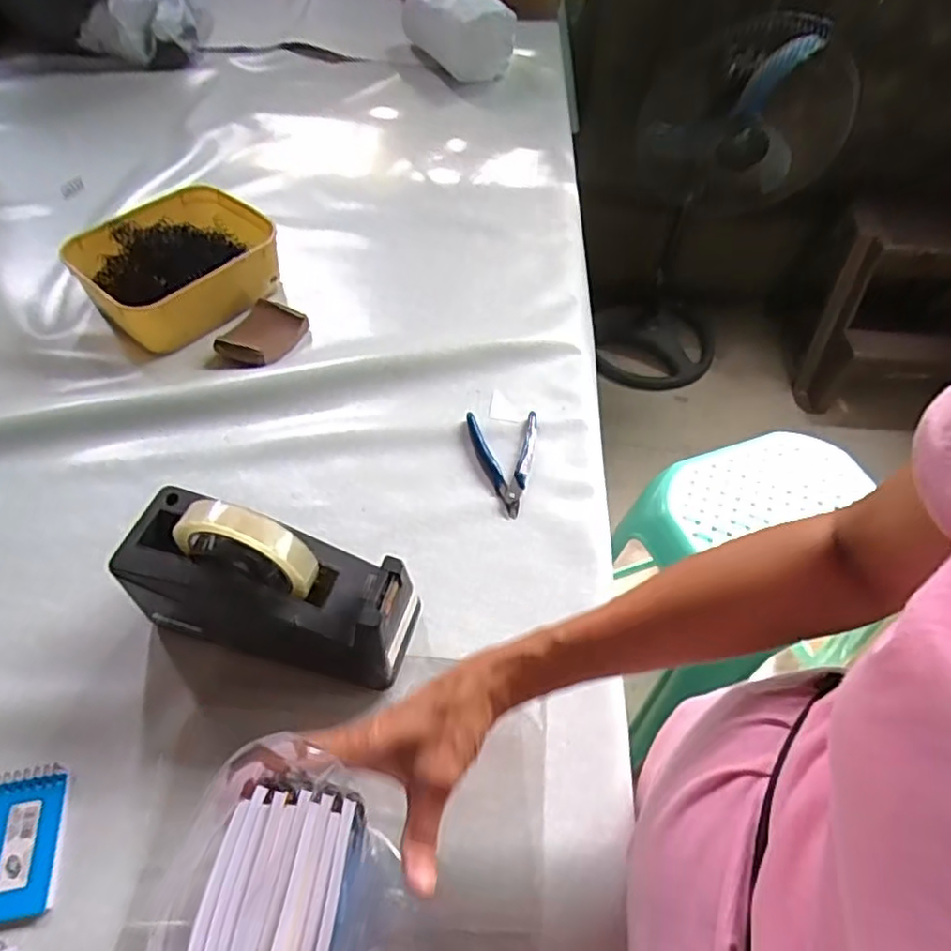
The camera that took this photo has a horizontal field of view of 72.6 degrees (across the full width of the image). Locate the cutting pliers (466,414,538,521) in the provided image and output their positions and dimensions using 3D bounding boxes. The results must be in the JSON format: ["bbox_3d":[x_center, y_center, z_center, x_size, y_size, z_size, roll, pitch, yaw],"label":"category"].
[{"bbox_3d":[0.035,-0.016,0.619,0.069,0.014,0.116,-6,52,-7],"label":"cutting pliers"}]

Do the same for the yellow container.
[{"bbox_3d":[-0.334,-0.237,0.734,0.179,0.071,0.195,38,60,25],"label":"yellow container"}]

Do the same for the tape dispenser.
[{"bbox_3d":[-0.147,0.077,0.466,0.201,0.126,0.076,15,53,9],"label":"tape dispenser"}]

